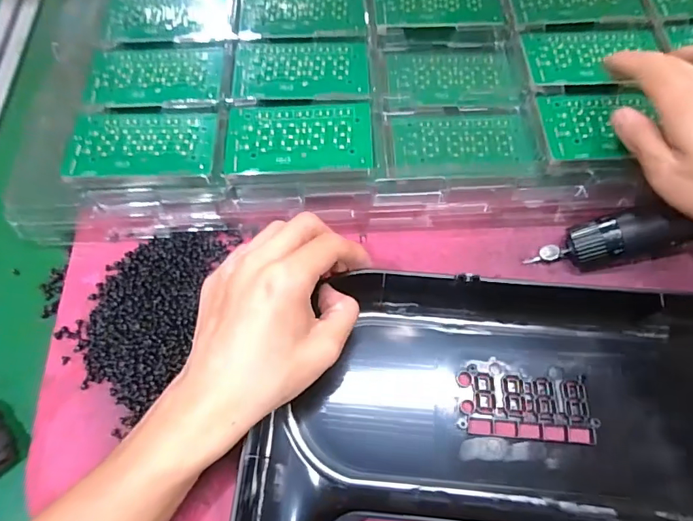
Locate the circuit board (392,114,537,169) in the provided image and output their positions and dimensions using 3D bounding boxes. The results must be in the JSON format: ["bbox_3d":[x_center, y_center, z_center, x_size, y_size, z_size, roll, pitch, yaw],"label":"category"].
[{"bbox_3d":[0.088,-0.093,0.367,0.104,0.004,0.050,-4,66,-1],"label":"circuit board"}]

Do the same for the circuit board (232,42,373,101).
[{"bbox_3d":[-0.036,-0.154,0.383,0.105,0.004,0.060,1,66,1],"label":"circuit board"}]

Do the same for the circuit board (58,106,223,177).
[{"bbox_3d":[-0.148,-0.086,0.350,0.102,0.005,0.059,-2,66,0],"label":"circuit board"}]

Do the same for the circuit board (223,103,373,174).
[{"bbox_3d":[-0.035,-0.091,0.353,0.104,0.004,0.059,-2,68,1],"label":"circuit board"}]

